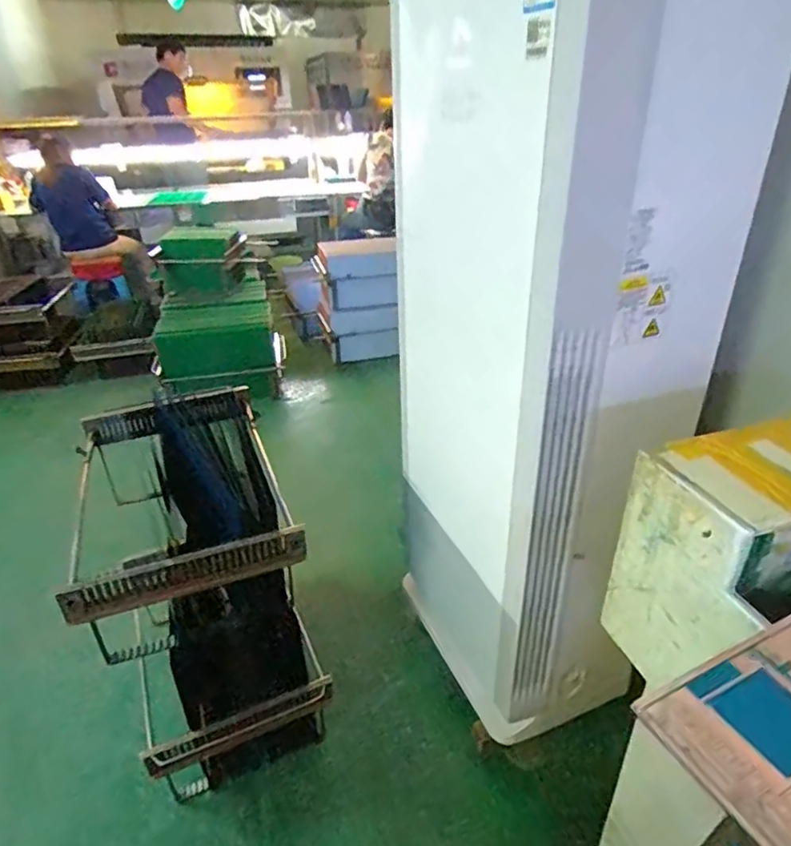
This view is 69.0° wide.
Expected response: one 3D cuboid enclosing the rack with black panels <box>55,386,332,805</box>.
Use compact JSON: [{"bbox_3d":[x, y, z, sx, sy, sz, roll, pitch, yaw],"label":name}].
[{"bbox_3d":[-0.466,0.396,1.452,0.419,0.680,0.692,-13,31,-19],"label":"rack with black panels"}]

